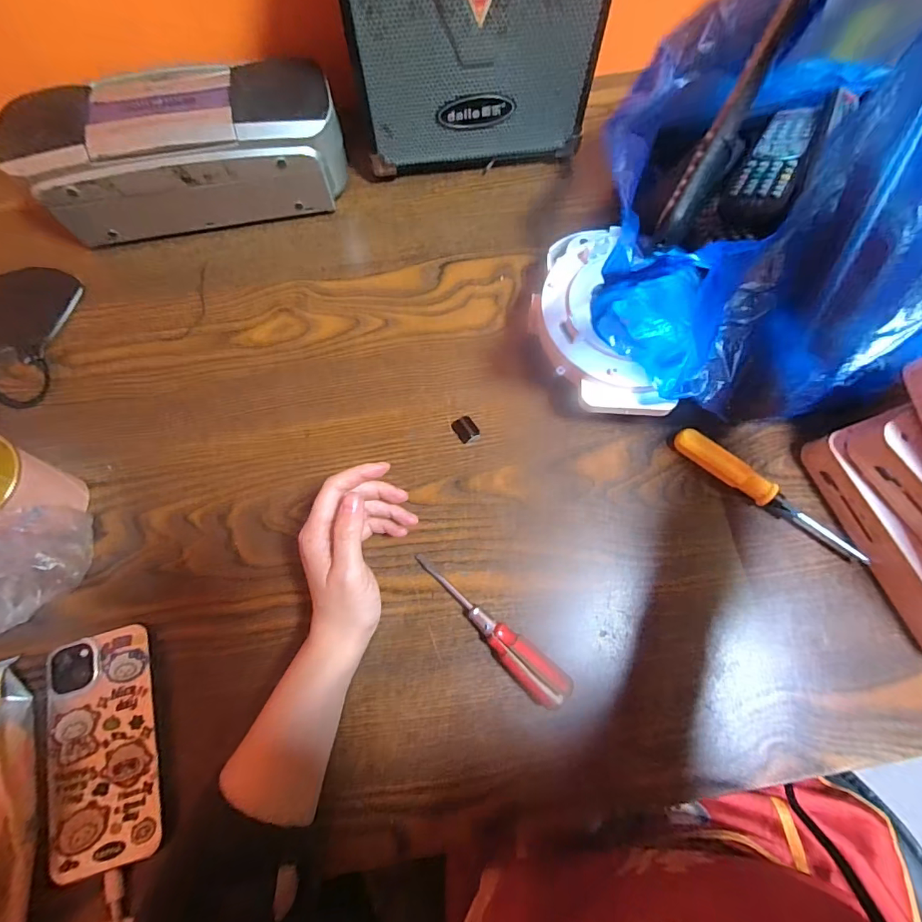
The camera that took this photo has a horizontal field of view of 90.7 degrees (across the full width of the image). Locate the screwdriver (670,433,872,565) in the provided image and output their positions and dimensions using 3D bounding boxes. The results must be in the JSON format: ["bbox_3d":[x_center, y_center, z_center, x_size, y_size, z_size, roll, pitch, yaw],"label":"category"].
[{"bbox_3d":[0.240,0.027,0.359,0.158,0.020,0.016,38,76,12],"label":"screwdriver"}]

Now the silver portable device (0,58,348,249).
[{"bbox_3d":[-0.249,-0.285,0.428,0.274,0.102,0.100,-14,72,-4],"label":"silver portable device"}]

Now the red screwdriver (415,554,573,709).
[{"bbox_3d":[0.018,0.122,0.334,0.139,0.022,0.027,39,76,12],"label":"red screwdriver"}]

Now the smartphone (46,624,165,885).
[{"bbox_3d":[-0.250,0.198,0.318,0.073,0.008,0.146,-17,72,-5],"label":"smartphone"}]

